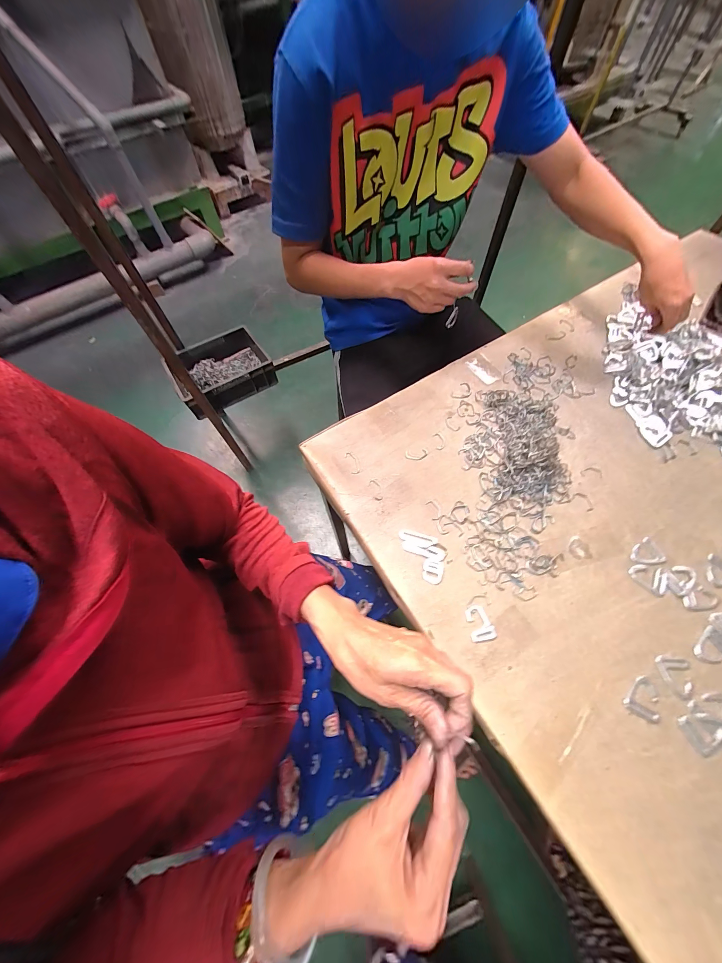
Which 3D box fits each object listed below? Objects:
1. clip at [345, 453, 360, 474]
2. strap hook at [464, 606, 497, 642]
[{"bbox_3d":[-0.014,-0.031,0.515,0.016,0.004,0.043,-16,63,-8],"label":"clip"},{"bbox_3d":[0.156,0.184,0.402,0.032,0.004,0.042,-7,62,-3],"label":"strap hook"}]

